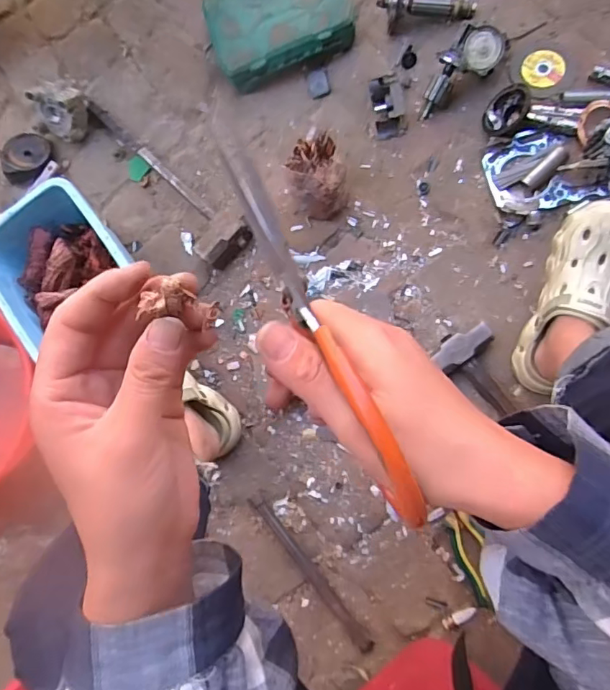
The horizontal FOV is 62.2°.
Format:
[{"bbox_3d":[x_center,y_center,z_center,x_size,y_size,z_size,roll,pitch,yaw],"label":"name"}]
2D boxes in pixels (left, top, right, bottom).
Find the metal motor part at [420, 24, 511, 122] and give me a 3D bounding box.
[{"bbox_3d":[0.233,-0.418,0.771,0.153,0.043,0.068,-40,82,16],"label":"metal motor part"}]

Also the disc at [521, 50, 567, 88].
[{"bbox_3d":[0.367,-0.425,0.777,0.061,0.005,0.062,-3,81,17],"label":"disc"}]

